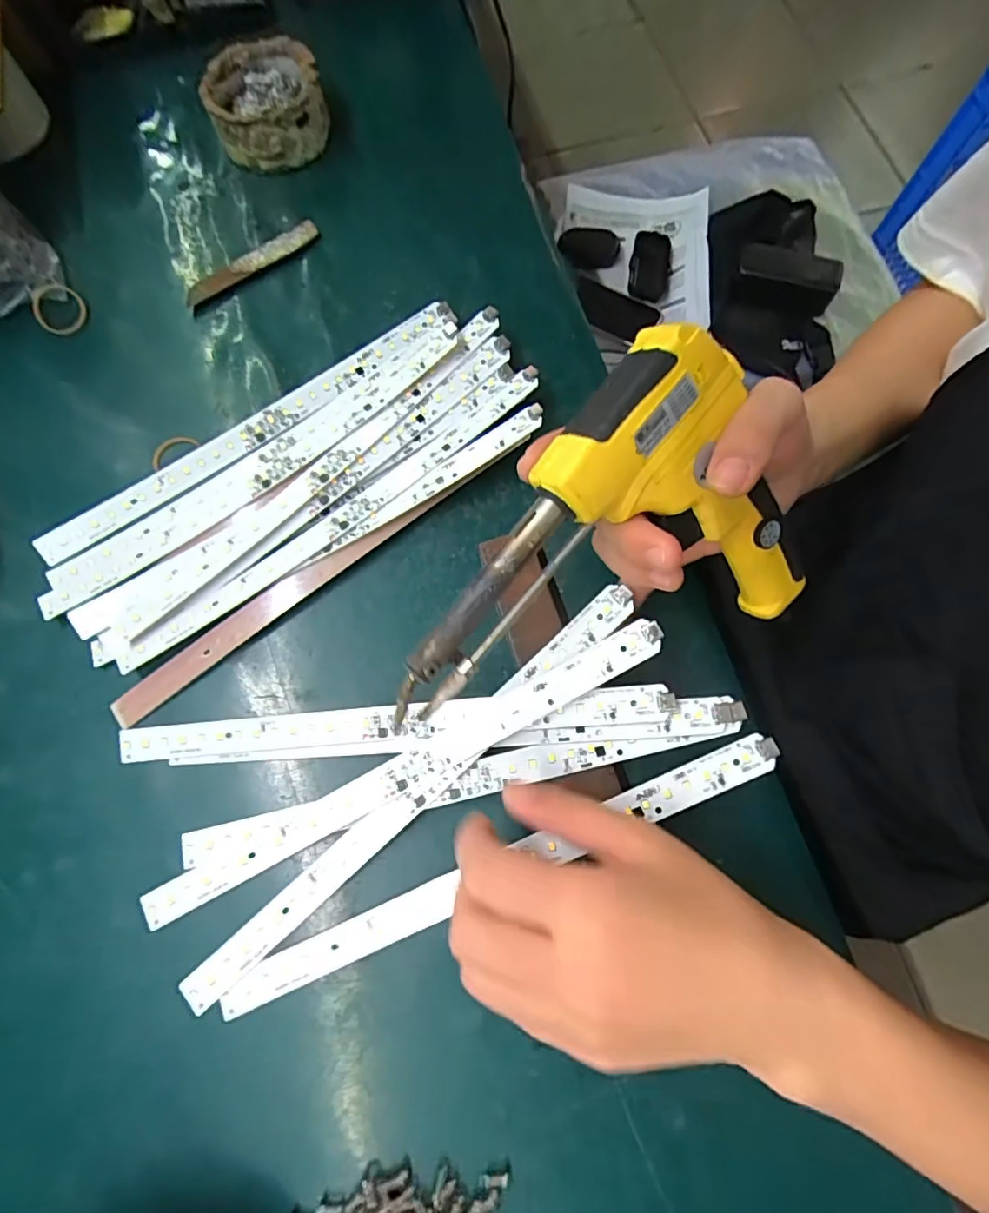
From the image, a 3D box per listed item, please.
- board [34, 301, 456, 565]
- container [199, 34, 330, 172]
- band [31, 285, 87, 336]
[{"bbox_3d":[-0.149,-0.113,0.349,0.281,0.011,0.022,-33,83,-6],"label":"board"},{"bbox_3d":[-0.167,-0.371,0.410,0.081,0.034,0.093,-21,74,-5],"label":"container"},{"bbox_3d":[-0.296,-0.203,0.381,0.034,0.008,0.032,-1,98,-4],"label":"band"}]

